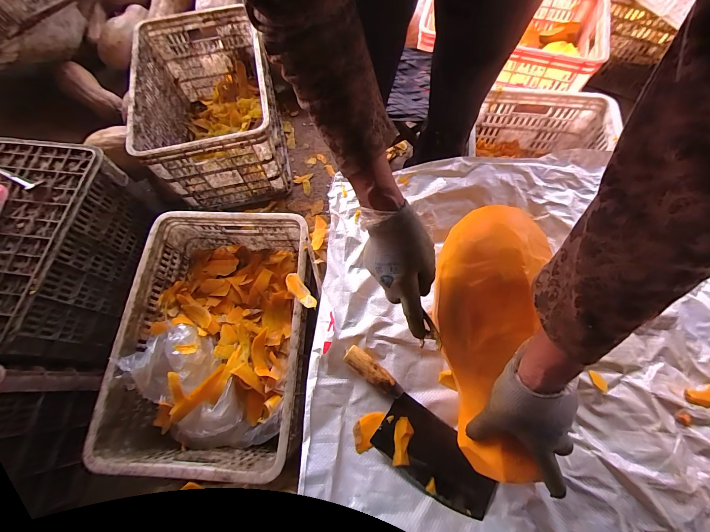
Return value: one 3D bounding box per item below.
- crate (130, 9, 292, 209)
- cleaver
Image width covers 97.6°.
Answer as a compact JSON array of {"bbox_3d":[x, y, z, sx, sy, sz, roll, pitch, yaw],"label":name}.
[{"bbox_3d":[-0.429,-0.491,0.980,0.343,0.301,0.558,-13,69,-3],"label":"crate"},{"bbox_3d":[0.074,0.231,0.428,0.260,0.025,0.086,38,75,15],"label":"cleaver"}]

